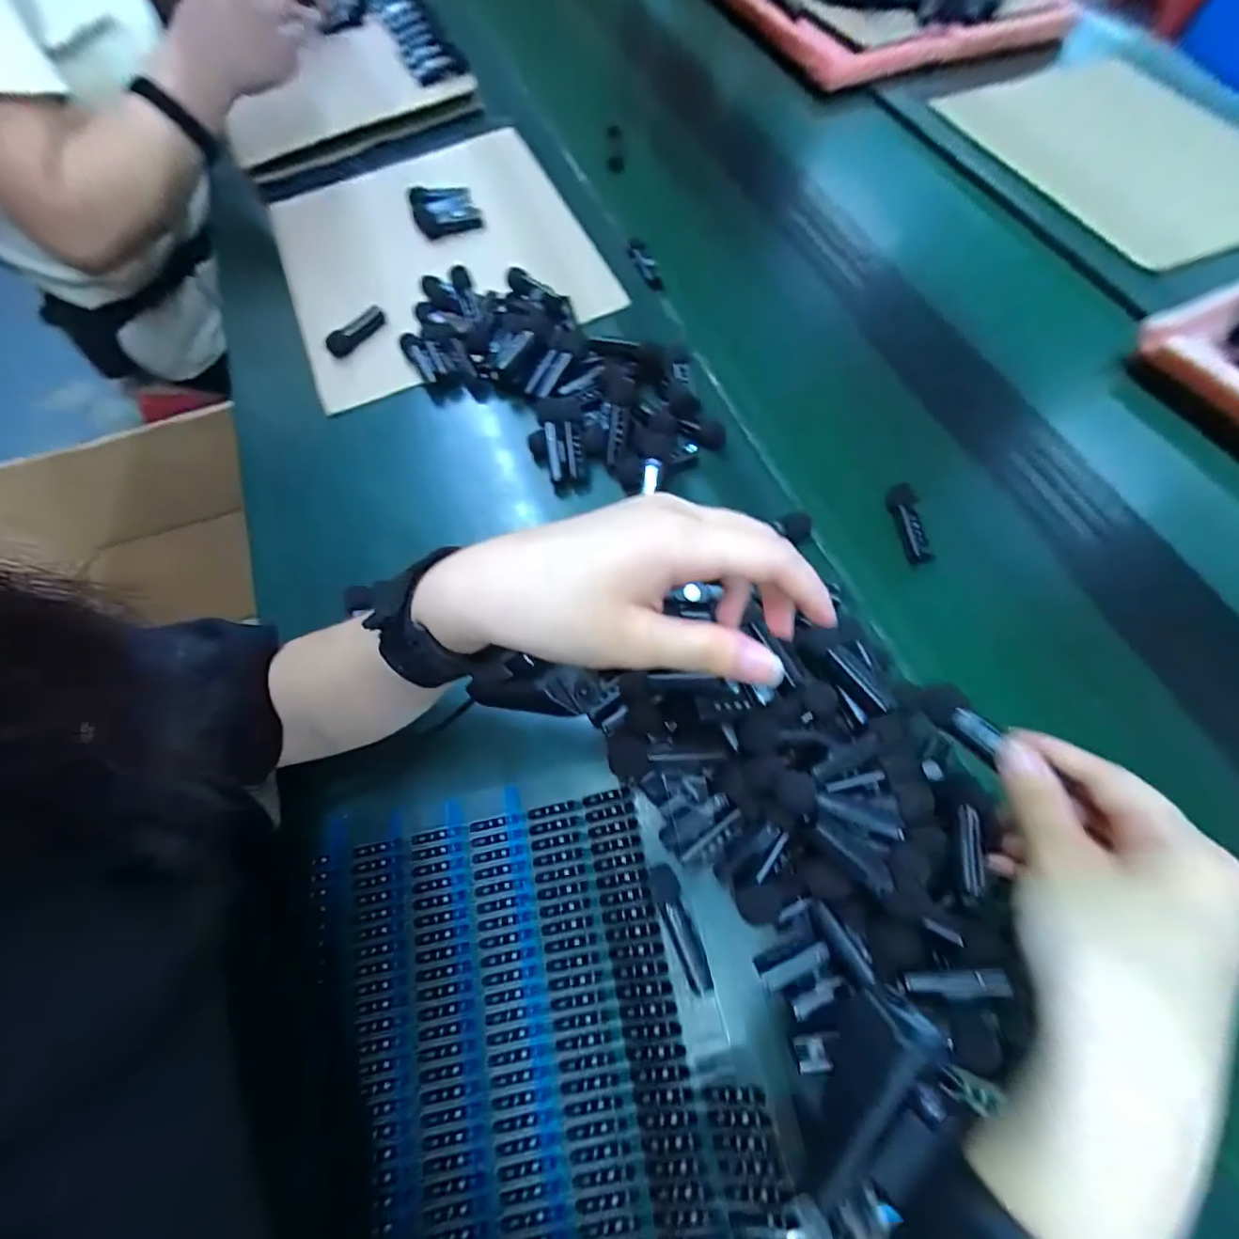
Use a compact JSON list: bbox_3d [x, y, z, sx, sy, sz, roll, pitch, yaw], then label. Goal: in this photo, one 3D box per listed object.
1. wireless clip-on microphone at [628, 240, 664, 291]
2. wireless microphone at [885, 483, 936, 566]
[{"bbox_3d":[0.026,-0.351,0.523,0.020,0.015,0.068,-18,66,-7],"label":"wireless clip-on microphone"},{"bbox_3d":[0.215,-0.071,0.391,0.018,0.015,0.062,-6,66,-1],"label":"wireless microphone"}]

